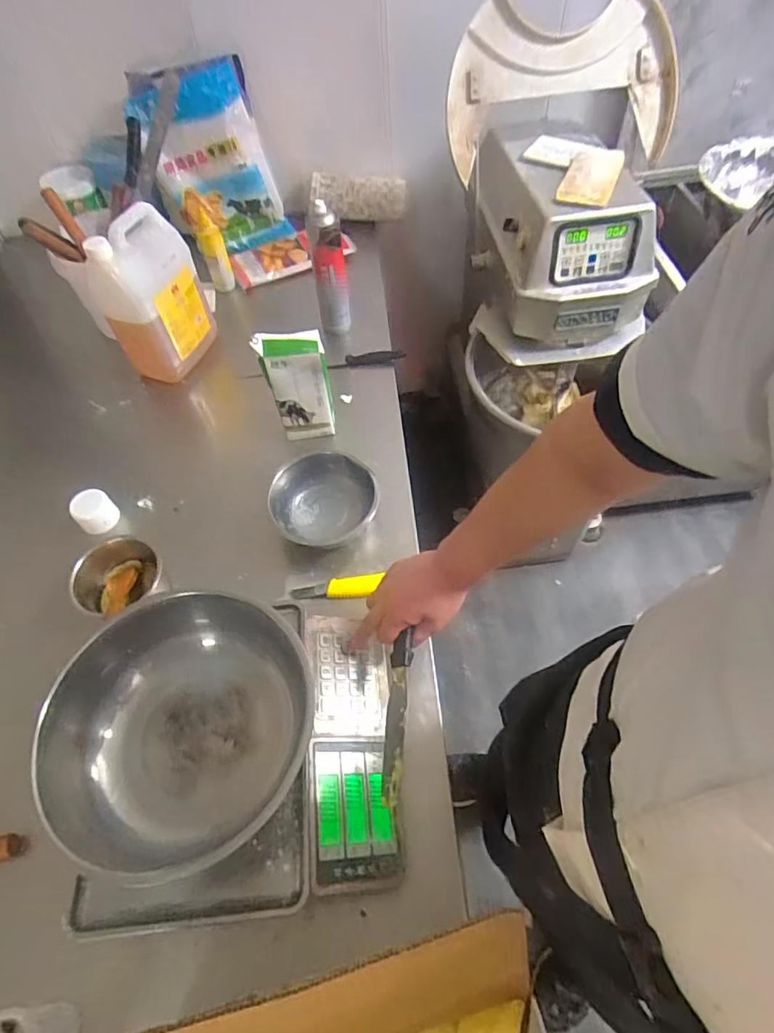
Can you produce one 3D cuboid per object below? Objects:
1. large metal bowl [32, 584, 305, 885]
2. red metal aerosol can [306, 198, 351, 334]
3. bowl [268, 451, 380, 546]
[{"bbox_3d":[-0.217,0.222,0.583,0.249,0.119,0.277,15,59,13],"label":"large metal bowl"},{"bbox_3d":[-0.115,-0.497,1.109,0.066,0.276,0.079,-6,57,-1],"label":"red metal aerosol can"},{"bbox_3d":[-0.103,-0.028,0.890,0.176,0.071,0.143,-32,61,-17],"label":"bowl"}]

